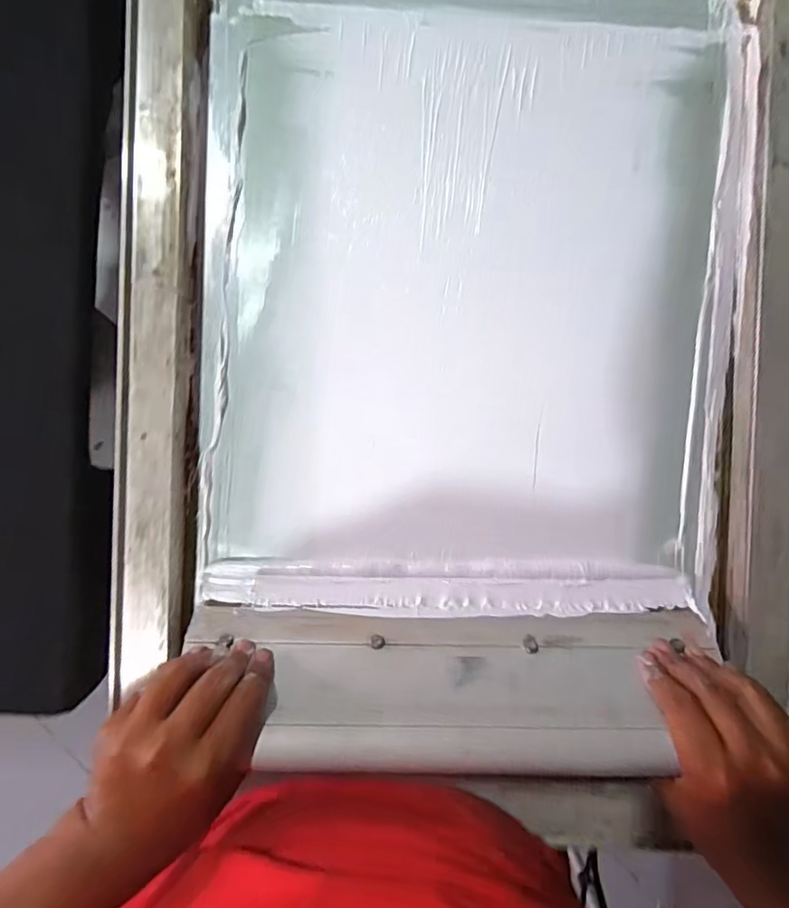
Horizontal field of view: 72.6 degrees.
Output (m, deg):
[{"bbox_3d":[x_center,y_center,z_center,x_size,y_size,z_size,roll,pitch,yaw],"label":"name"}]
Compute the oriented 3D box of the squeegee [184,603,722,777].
[{"bbox_3d":[0.034,0.150,0.341,0.328,0.099,0.030,2,132,0],"label":"squeegee"}]

